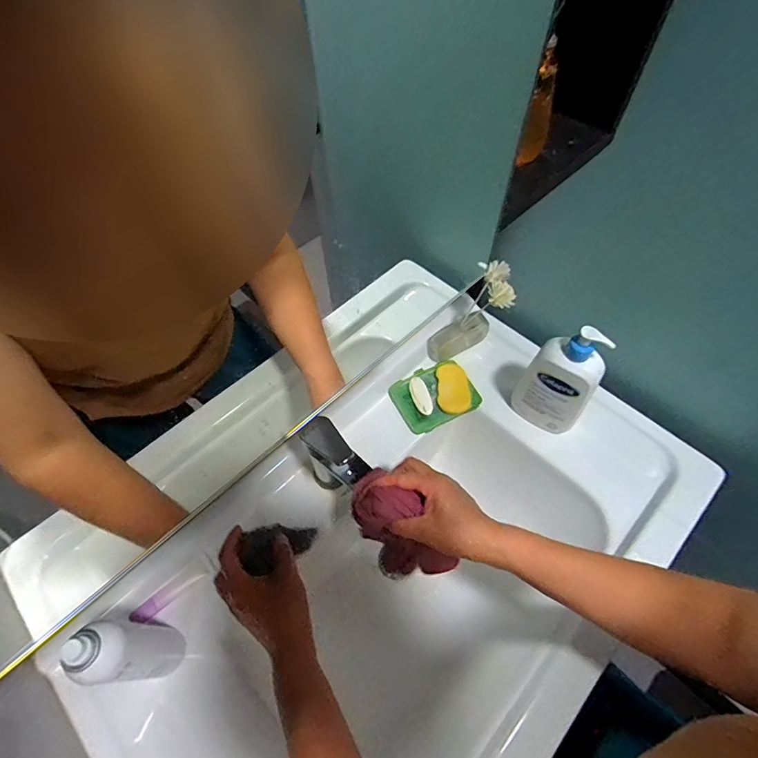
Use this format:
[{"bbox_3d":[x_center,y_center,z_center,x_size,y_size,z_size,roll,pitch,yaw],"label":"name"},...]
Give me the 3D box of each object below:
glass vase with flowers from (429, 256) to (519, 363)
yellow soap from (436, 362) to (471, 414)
[{"bbox_3d":[0.143,-0.107,0.694,0.111,0.180,0.067,6,58,4],"label":"glass vase with flowers"},{"bbox_3d":[0.126,0.013,0.727,0.053,0.011,0.091,0,58,0],"label":"yellow soap"}]

